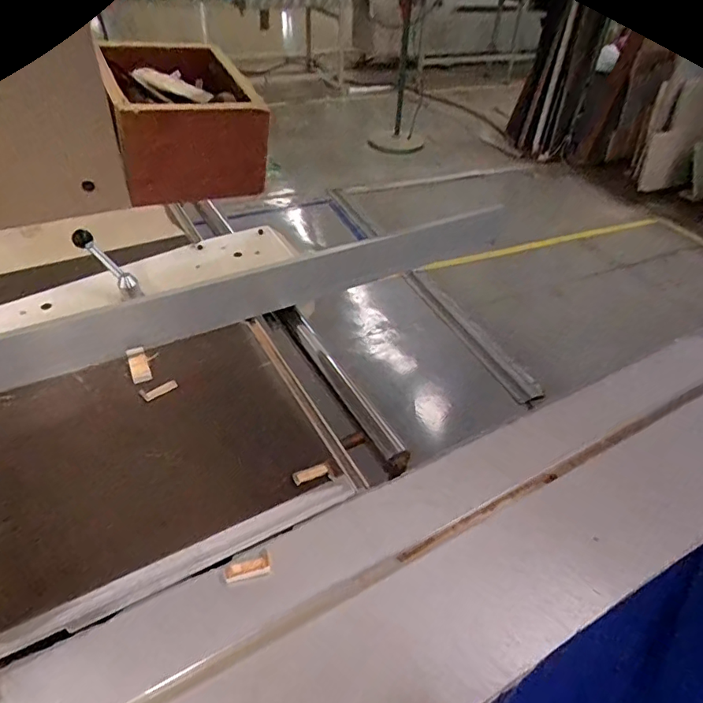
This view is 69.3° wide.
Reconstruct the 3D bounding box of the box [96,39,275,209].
[{"bbox_3d":[-0.129,-0.182,0.396,0.106,0.083,0.122,-15,45,-20],"label":"box"}]

